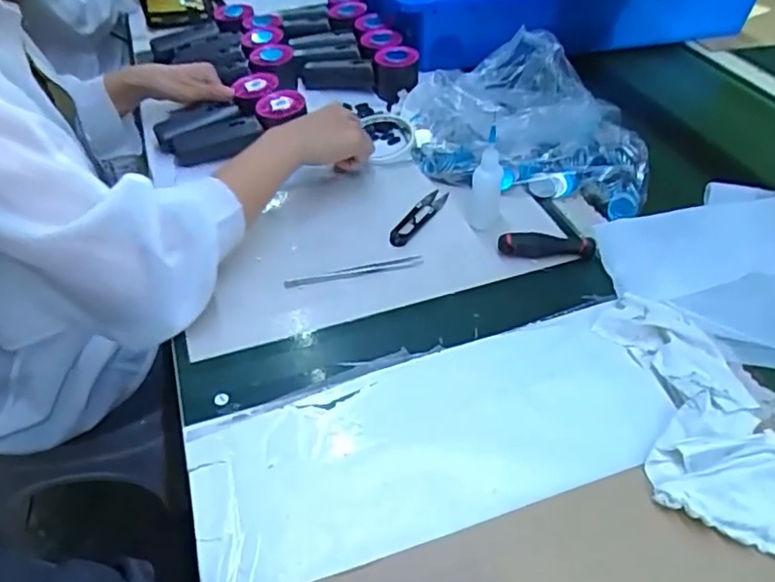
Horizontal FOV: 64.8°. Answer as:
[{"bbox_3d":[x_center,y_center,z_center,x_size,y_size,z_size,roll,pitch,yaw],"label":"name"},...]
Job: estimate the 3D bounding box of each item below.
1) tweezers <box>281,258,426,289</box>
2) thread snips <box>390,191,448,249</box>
[{"bbox_3d":[-0.031,-0.019,0.577,0.132,0.004,0.014,-11,45,-11],"label":"tweezers"},{"bbox_3d":[0.034,-0.079,0.636,0.023,0.007,0.103,21,48,20],"label":"thread snips"}]

